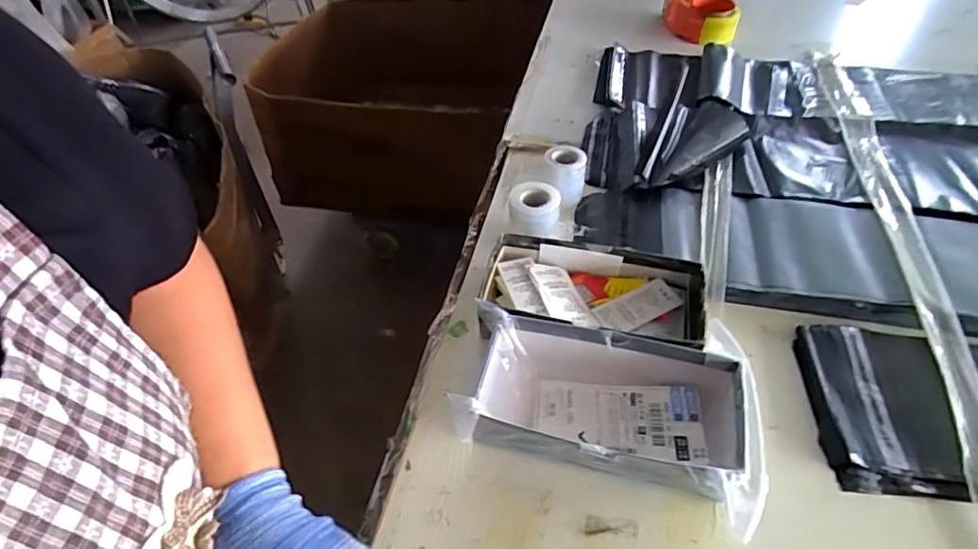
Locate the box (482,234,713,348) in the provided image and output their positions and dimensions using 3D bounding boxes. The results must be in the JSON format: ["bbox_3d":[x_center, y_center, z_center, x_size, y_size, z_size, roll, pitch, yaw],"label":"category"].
[{"bbox_3d":[0.102,0.025,0.561,0.221,0.054,0.113,11,48,11],"label":"box"}]

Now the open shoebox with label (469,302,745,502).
[{"bbox_3d":[0.098,0.118,0.482,0.231,0.067,0.124,10,48,11],"label":"open shoebox with label"}]

